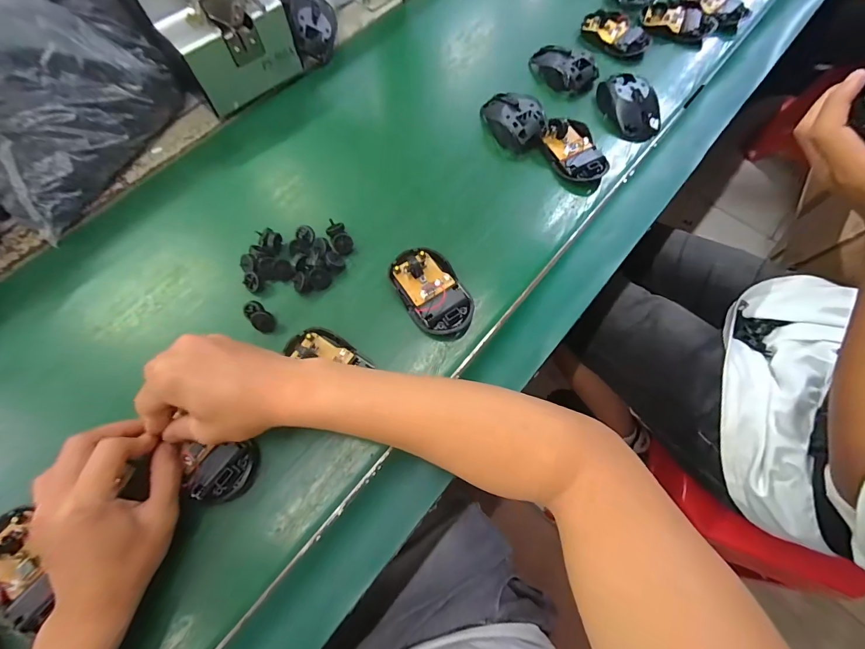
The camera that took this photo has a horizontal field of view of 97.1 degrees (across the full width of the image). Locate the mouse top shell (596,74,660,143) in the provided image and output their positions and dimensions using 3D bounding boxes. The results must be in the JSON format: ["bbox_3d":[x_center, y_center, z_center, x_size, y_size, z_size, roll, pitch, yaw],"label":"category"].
[{"bbox_3d":[0.238,-0.261,0.456,0.054,0.026,0.084,-16,70,-7],"label":"mouse top shell"}]

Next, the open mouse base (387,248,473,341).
[{"bbox_3d":[-0.001,-0.032,0.373,0.057,0.020,0.097,-26,71,-10],"label":"open mouse base"}]

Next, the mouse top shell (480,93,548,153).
[{"bbox_3d":[0.095,-0.240,0.445,0.053,0.034,0.082,-25,71,-10],"label":"mouse top shell"}]

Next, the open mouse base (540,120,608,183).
[{"bbox_3d":[0.160,-0.196,0.430,0.054,0.023,0.078,-18,70,-7],"label":"open mouse base"}]

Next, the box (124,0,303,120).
[{"bbox_3d":[-0.265,-0.355,0.423,0.136,0.148,0.171,-40,74,-14],"label":"box"}]

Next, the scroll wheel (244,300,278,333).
[{"bbox_3d":[-0.163,-0.008,0.360,0.028,0.018,0.019,42,74,14],"label":"scroll wheel"}]

